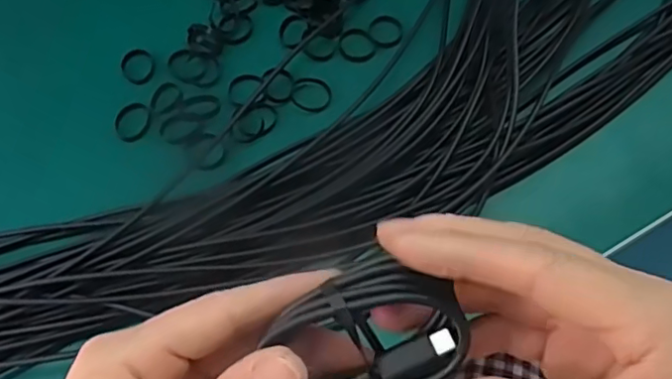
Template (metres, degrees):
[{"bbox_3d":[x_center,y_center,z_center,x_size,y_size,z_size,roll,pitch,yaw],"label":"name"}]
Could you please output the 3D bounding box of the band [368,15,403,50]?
[{"bbox_3d":[0.035,-0.113,0.415,0.025,0.004,0.027,-1,63,1],"label":"band"}]

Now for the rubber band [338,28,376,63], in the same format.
[{"bbox_3d":[0.015,-0.101,0.413,0.027,0.004,0.028,-1,63,1],"label":"rubber band"}]

